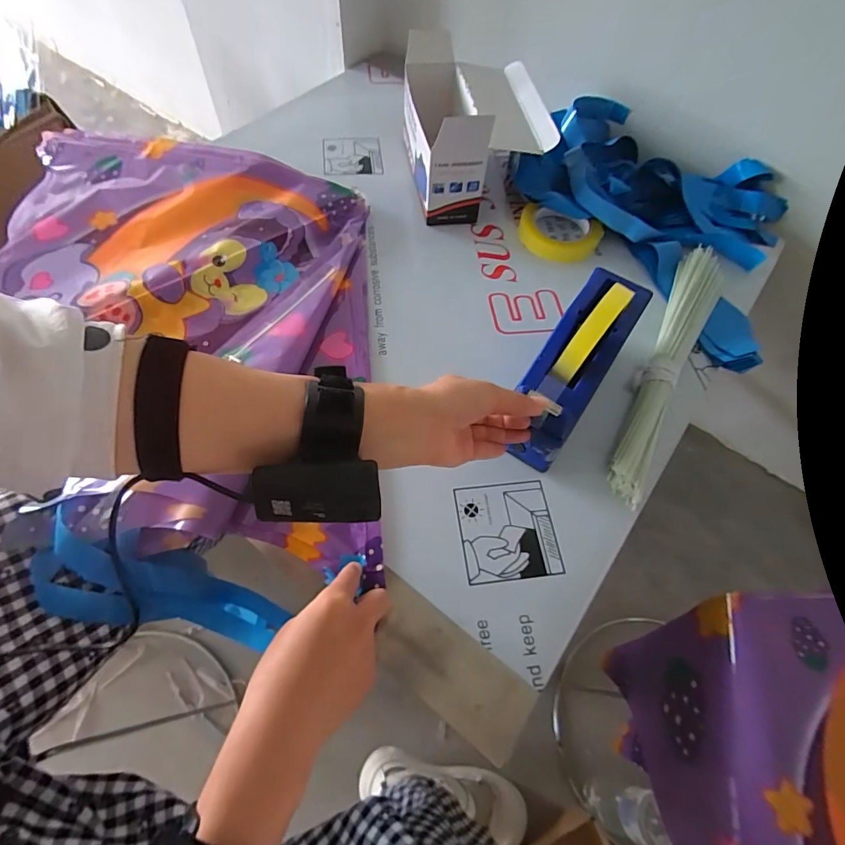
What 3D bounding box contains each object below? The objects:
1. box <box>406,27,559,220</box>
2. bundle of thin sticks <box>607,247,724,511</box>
[{"bbox_3d":[0.066,-0.423,0.622,0.170,0.141,0.255,-7,63,-7],"label":"box"},{"bbox_3d":[0.296,-0.075,0.515,0.056,0.026,0.387,26,64,10],"label":"bundle of thin sticks"}]

